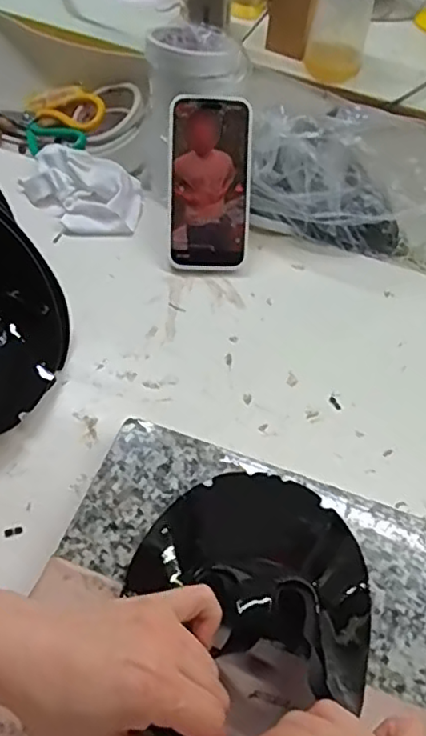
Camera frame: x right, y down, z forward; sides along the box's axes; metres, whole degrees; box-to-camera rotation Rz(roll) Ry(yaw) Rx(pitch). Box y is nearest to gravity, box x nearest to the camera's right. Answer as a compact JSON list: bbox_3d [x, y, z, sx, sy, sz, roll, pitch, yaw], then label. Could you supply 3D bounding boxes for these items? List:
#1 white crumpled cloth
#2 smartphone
[{"bbox_3d":[-0.141,-0.198,0.684,0.125,0.024,0.113,3,54,-2],"label":"white crumpled cloth"},{"bbox_3d":[-0.005,-0.183,0.630,0.078,0.015,0.167,3,98,2],"label":"smartphone"}]

